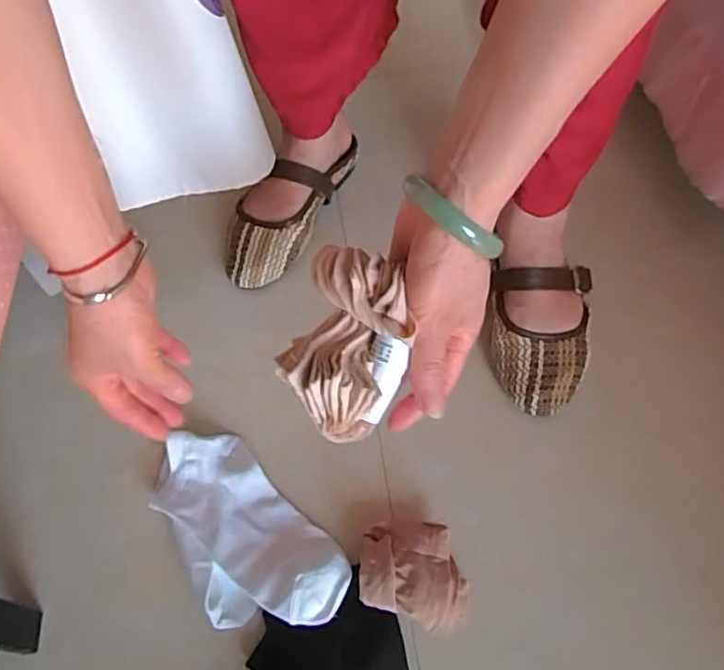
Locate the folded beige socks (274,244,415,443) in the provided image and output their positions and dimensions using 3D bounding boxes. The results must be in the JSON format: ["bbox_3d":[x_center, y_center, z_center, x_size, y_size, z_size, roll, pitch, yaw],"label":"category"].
[{"bbox_3d":[-0.009,0.005,0.349,0.069,0.054,0.098,16,59,14],"label":"folded beige socks"}]

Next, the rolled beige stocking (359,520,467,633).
[{"bbox_3d":[0.039,0.183,0.464,0.079,0.023,0.076,1,57,4],"label":"rolled beige stocking"}]

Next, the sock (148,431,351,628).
[{"bbox_3d":[-0.101,0.162,0.494,0.098,0.036,0.190,-40,63,-20],"label":"sock"}]

